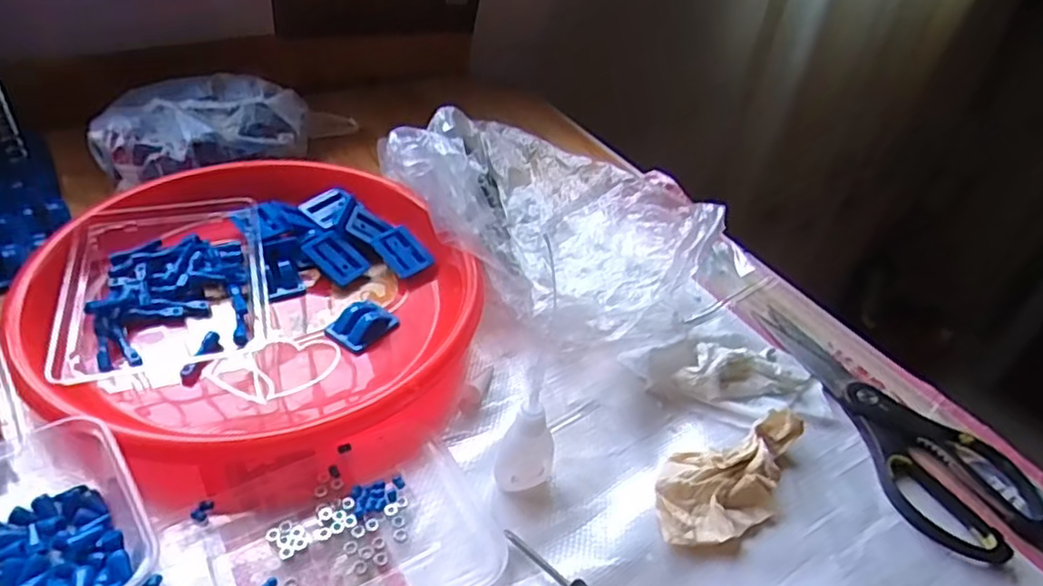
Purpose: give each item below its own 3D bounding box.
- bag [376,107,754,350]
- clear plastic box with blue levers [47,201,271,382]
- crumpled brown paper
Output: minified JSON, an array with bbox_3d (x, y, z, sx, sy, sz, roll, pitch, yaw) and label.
[{"bbox_3d":[0.013,-0.064,0.524,0.250,0.105,0.180,30,44,25],"label":"bag"},{"bbox_3d":[-0.241,-0.005,0.463,0.116,0.032,0.162,-9,42,-19],"label":"clear plastic box with blue levers"},{"bbox_3d":[0.124,0.107,0.397,0.116,0.026,0.057,-27,50,-35],"label":"crumpled brown paper"}]

